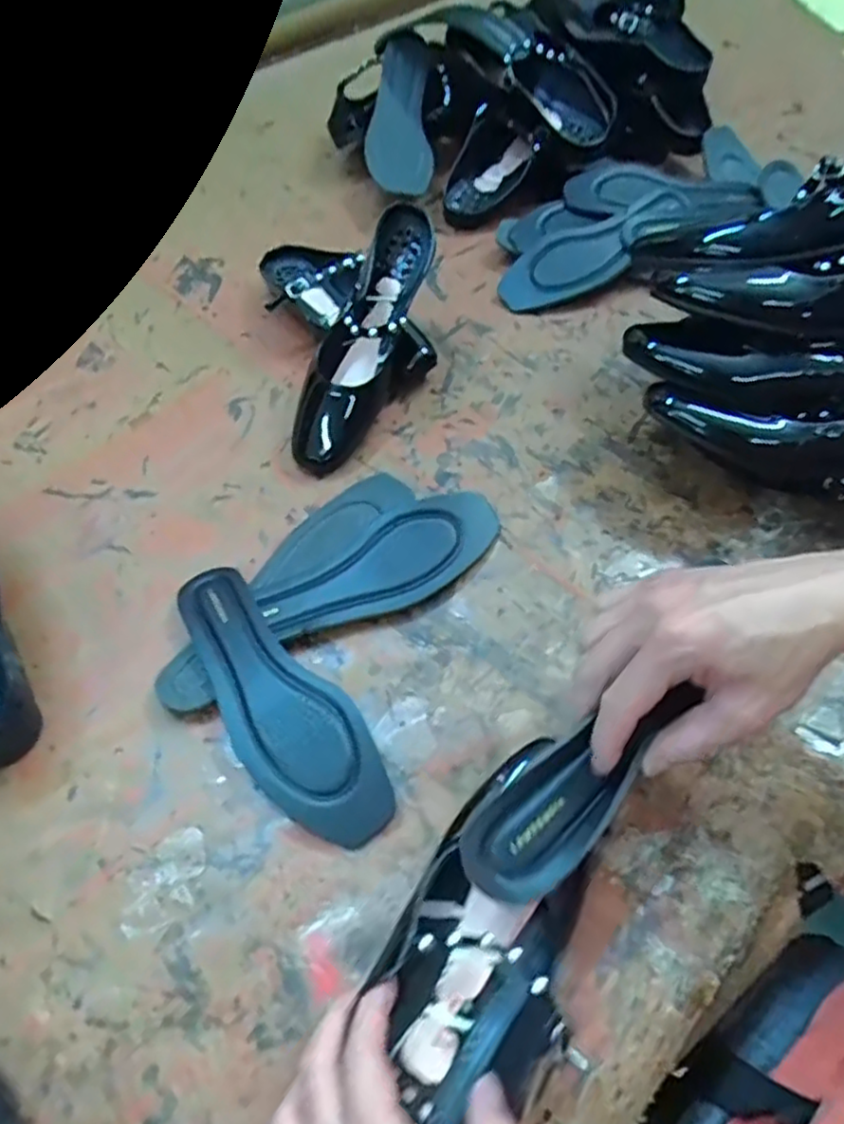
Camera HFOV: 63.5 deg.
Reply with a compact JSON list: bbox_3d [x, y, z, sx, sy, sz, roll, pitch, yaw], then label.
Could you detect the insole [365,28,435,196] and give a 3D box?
[{"bbox_3d":[-0.024,-0.534,0.816,0.075,0.022,0.229,1,75,4],"label":"insole"}]

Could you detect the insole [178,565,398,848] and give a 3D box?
[{"bbox_3d":[-0.104,0.089,0.470,0.073,0.022,0.230,-32,60,-17],"label":"insole"}]

